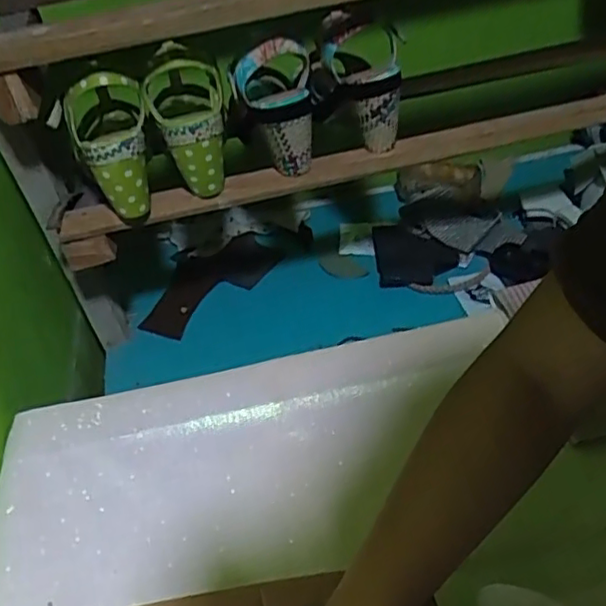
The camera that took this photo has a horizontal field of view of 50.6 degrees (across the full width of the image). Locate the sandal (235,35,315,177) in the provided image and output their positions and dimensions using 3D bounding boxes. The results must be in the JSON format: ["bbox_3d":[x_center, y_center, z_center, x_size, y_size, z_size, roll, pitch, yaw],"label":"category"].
[{"bbox_3d":[-0.032,-0.203,0.672,0.087,0.132,0.063,-8,42,2],"label":"sandal"}]

